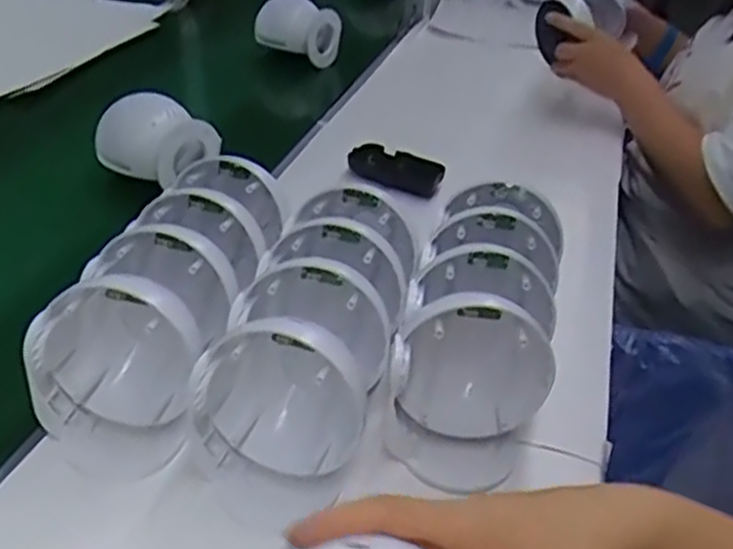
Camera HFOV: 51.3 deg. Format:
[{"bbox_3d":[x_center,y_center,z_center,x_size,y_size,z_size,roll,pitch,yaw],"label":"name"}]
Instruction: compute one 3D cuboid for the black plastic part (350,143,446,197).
[{"bbox_3d":[0.035,-0.128,0.917,0.128,0.032,0.039,22,39,26],"label":"black plastic part"}]

